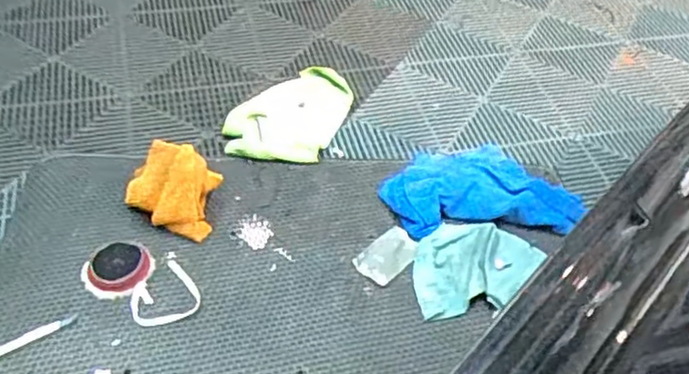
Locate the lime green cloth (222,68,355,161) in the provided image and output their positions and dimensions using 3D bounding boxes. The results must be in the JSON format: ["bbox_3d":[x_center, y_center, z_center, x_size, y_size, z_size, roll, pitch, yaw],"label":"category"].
[{"bbox_3d":[-0.104,-0.141,1.293,0.195,0.031,0.274,19,49,12],"label":"lime green cloth"}]

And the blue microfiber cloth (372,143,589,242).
[{"bbox_3d":[0.233,-0.006,1.178,0.342,0.048,0.204,-1,48,-6],"label":"blue microfiber cloth"}]

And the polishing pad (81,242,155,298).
[{"bbox_3d":[-0.338,0.121,1.010,0.100,0.026,0.084,-12,50,-16],"label":"polishing pad"}]

